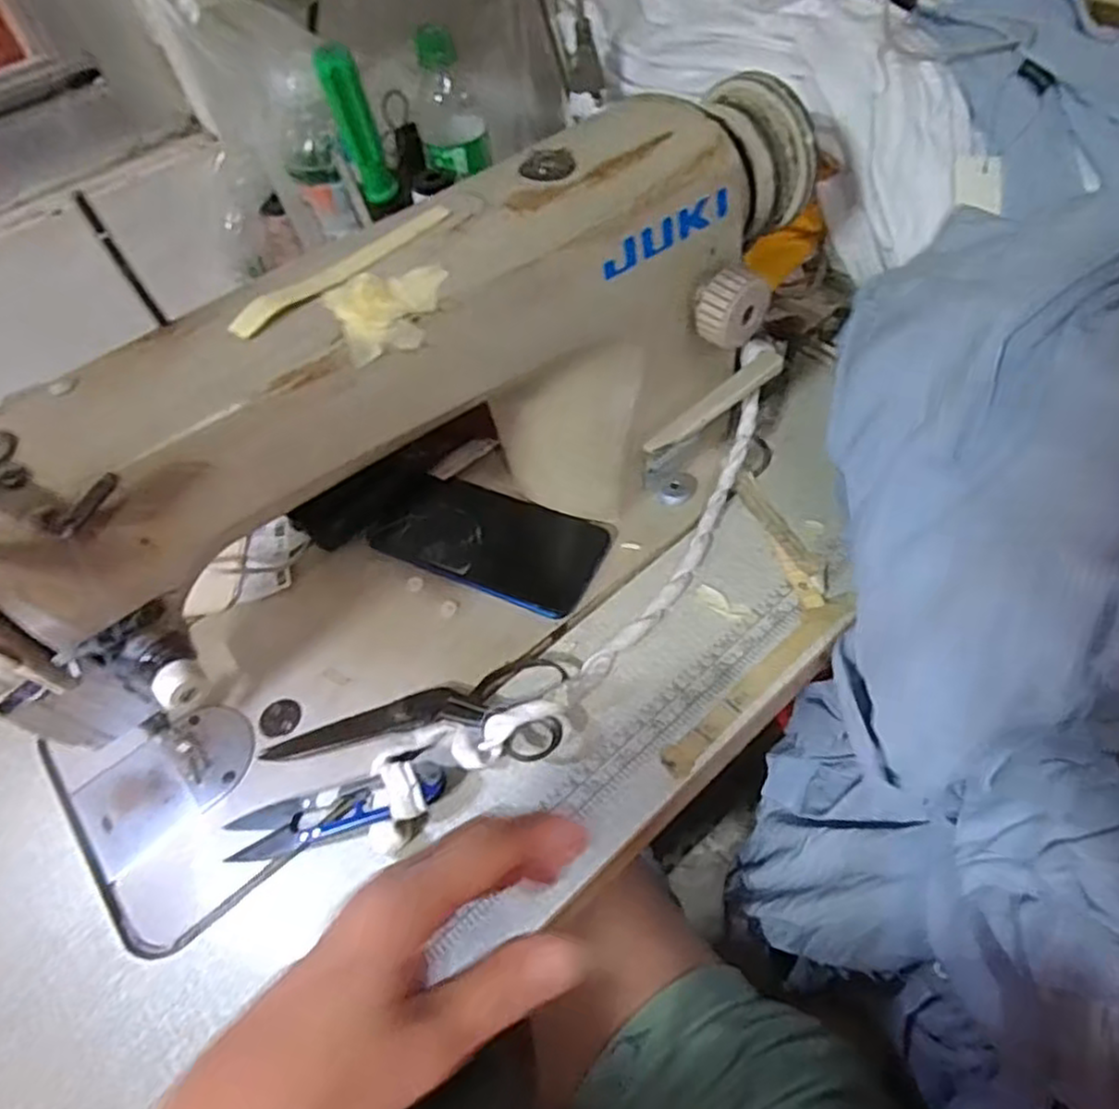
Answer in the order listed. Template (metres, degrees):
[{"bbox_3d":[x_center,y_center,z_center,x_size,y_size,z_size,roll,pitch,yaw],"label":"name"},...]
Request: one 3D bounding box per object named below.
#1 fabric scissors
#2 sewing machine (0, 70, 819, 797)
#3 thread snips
[{"bbox_3d":[-0.077,0.099,0.402,0.168,0.020,0.060,-14,53,-5],"label":"fabric scissors"},{"bbox_3d":[-0.052,-0.072,0.403,0.453,0.219,0.174,-27,55,-14],"label":"sewing machine"},{"bbox_3d":[-0.116,0.133,0.383,0.116,0.021,0.028,-9,53,-1],"label":"thread snips"}]

